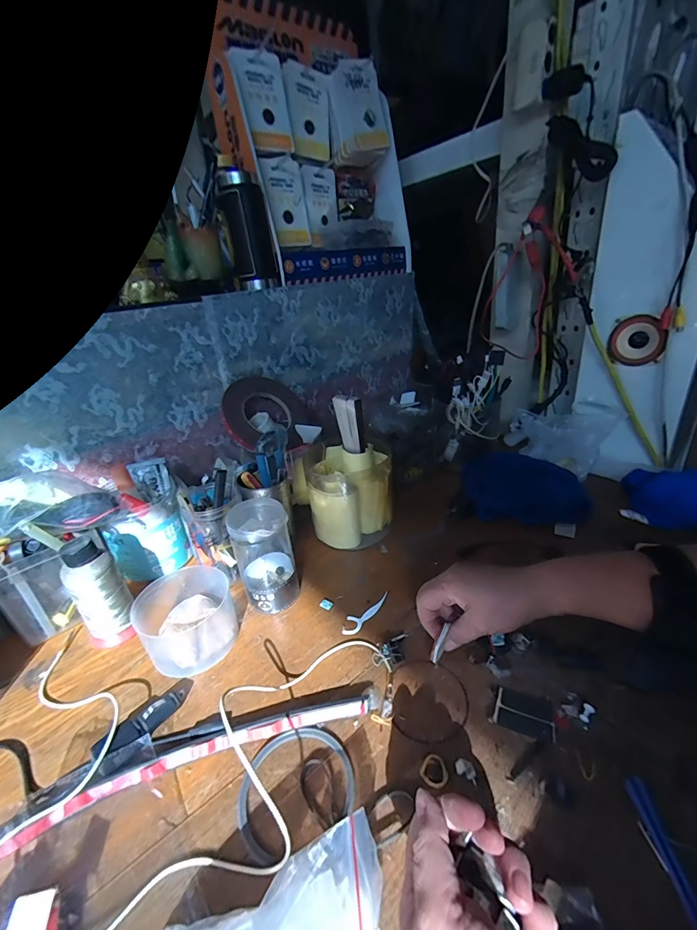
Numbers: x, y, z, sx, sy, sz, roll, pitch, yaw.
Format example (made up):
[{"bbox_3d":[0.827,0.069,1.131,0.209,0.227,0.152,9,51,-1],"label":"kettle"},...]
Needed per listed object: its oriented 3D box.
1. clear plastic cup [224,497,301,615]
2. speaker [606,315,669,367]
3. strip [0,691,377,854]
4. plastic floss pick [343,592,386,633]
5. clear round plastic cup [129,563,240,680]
[{"bbox_3d":[-0.097,0.107,0.445,0.062,0.120,0.068,-5,27,3],"label":"clear plastic cup"},{"bbox_3d":[0.447,-0.193,0.584,0.076,0.073,0.026,19,36,42],"label":"speaker"},{"bbox_3d":[-0.161,0.248,0.284,0.381,0.016,0.042,-15,20,-18],"label":"strip"},{"bbox_3d":[0.020,0.168,0.434,0.020,0.004,0.074,17,36,38],"label":"plastic floss pick"},{"bbox_3d":[-0.175,0.168,0.409,0.094,0.057,0.095,-5,27,3],"label":"clear round plastic cup"}]

